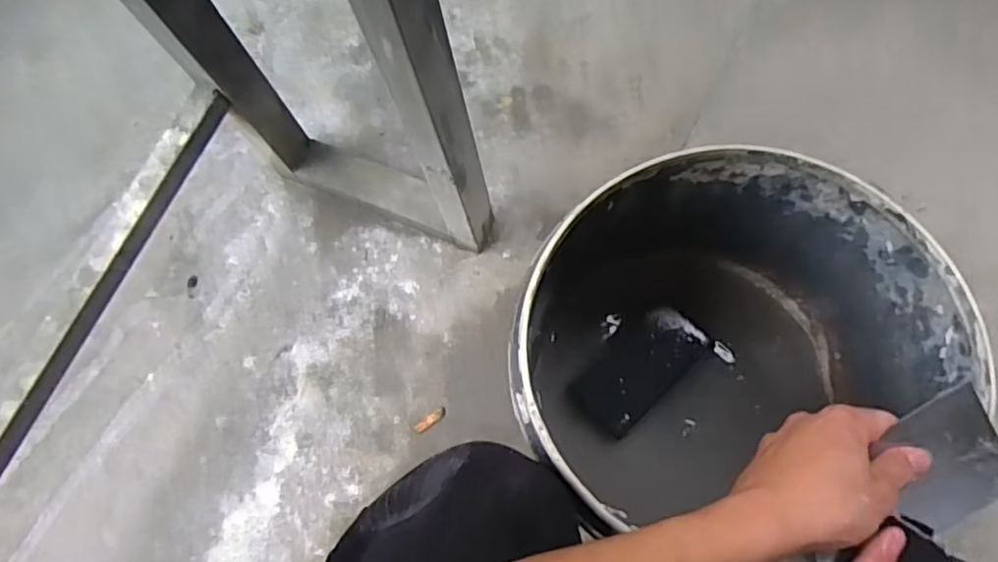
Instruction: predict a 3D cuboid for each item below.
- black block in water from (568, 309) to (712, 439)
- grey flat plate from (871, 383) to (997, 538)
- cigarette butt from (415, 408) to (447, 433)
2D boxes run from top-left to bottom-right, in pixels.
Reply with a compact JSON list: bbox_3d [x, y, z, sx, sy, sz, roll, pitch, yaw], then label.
[{"bbox_3d":[0.137,0.080,0.622,0.140,0.019,0.075,-41,73,-13],"label":"black block in water"},{"bbox_3d":[0.272,0.108,0.385,0.072,0.004,0.067,-25,85,-4],"label":"grey flat plate"},{"bbox_3d":[-0.084,0.173,0.787,0.043,0.005,0.013,-34,74,-10],"label":"cigarette butt"}]

